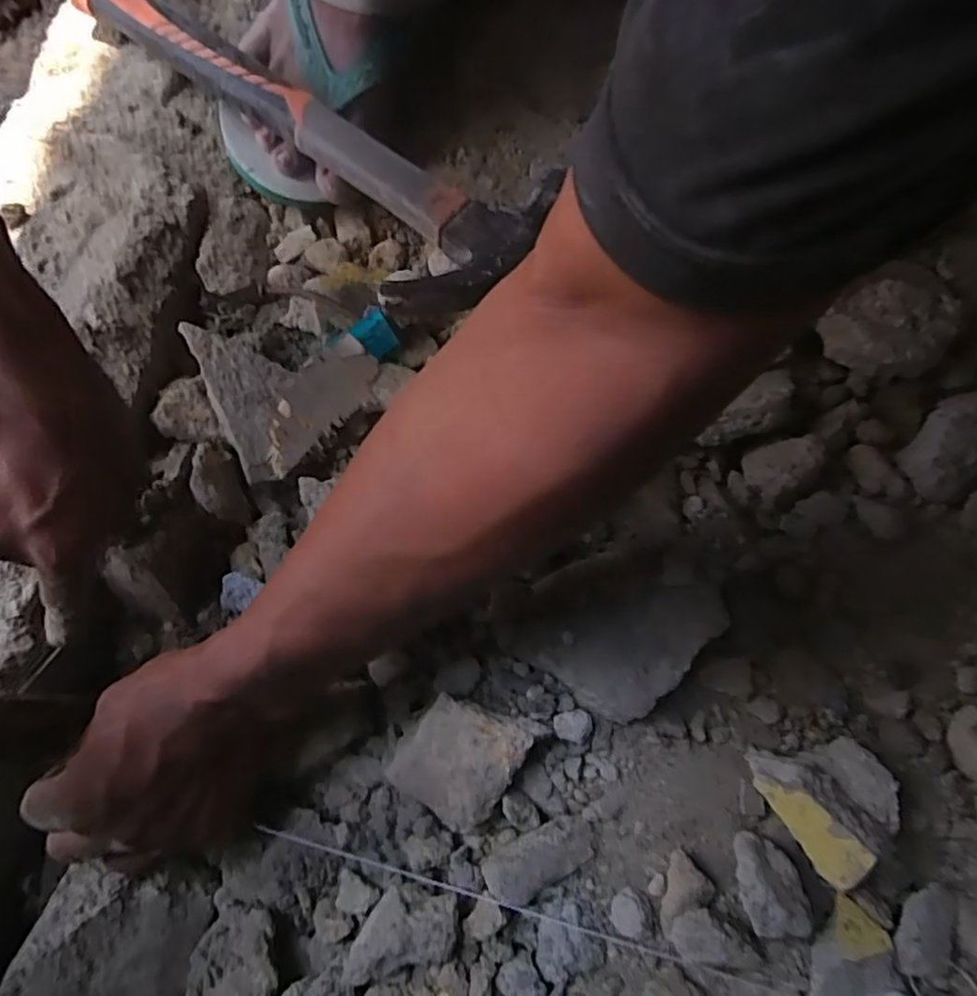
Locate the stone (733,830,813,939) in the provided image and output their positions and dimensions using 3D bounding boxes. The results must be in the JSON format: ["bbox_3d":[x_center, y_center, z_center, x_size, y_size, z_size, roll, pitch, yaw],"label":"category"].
[{"bbox_3d":[0.123,0.172,0.286,0.026,0.029,0.039,-9,72,-2],"label":"stone"}]

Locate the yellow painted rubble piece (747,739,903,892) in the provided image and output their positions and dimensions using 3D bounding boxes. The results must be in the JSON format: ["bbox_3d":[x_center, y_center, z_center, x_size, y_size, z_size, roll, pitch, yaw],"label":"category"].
[{"bbox_3d":[0.158,0.135,0.296,0.054,0.034,0.058,-35,76,-4],"label":"yellow painted rubble piece"}]

